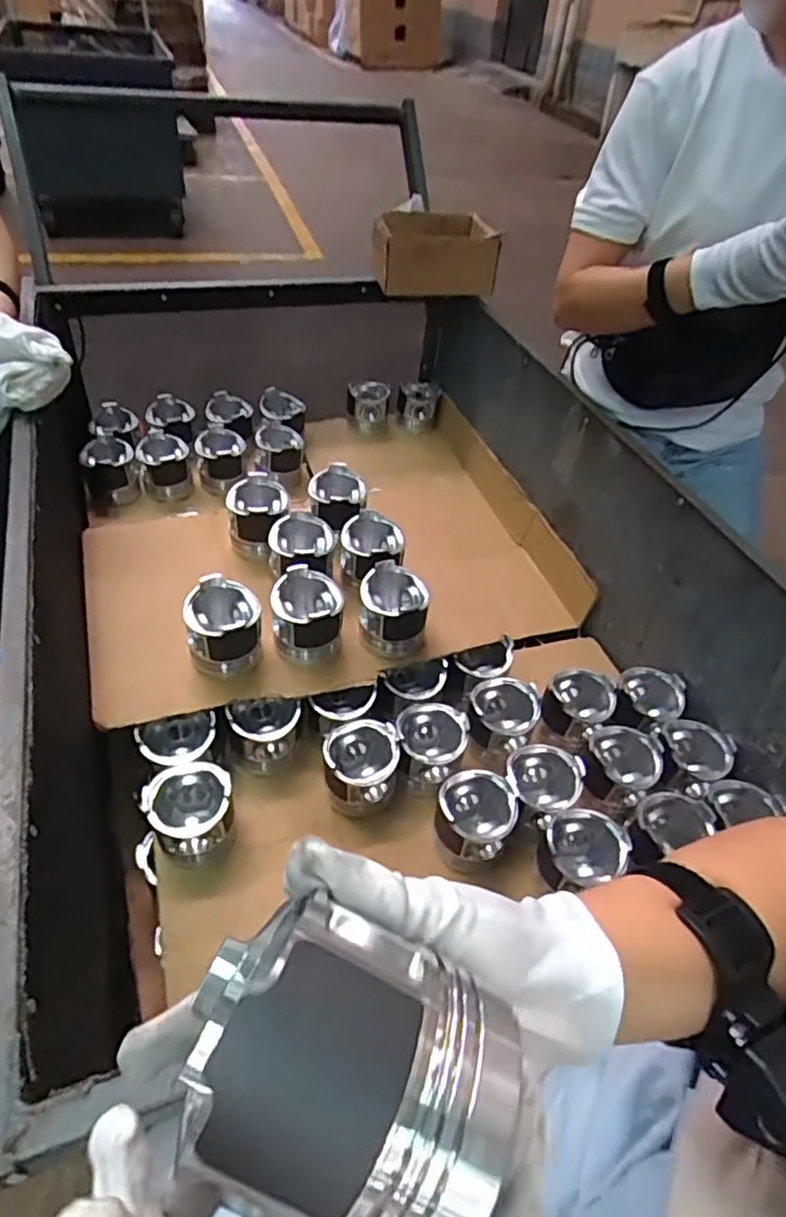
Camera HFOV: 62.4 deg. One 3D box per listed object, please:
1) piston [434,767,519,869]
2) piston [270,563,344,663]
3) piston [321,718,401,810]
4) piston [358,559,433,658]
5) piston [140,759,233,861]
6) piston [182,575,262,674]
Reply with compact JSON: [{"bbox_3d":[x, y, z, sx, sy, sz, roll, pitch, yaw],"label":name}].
[{"bbox_3d":[0.086,0.225,0.697,0.078,0.069,0.083,3,45,-3],"label":"piston"},{"bbox_3d":[-0.102,0.010,0.773,0.083,0.081,0.095,5,45,-2],"label":"piston"},{"bbox_3d":[-0.038,0.176,0.737,0.081,0.069,0.079,3,45,-4],"label":"piston"},{"bbox_3d":[0.000,0.004,0.787,0.082,0.080,0.082,3,45,-3],"label":"piston"},{"bbox_3d":[-0.208,0.212,0.676,0.082,0.070,0.086,3,45,-3],"label":"piston"},{"bbox_3d":[-0.196,0.023,0.743,0.092,0.093,0.097,-2,46,-8],"label":"piston"}]

